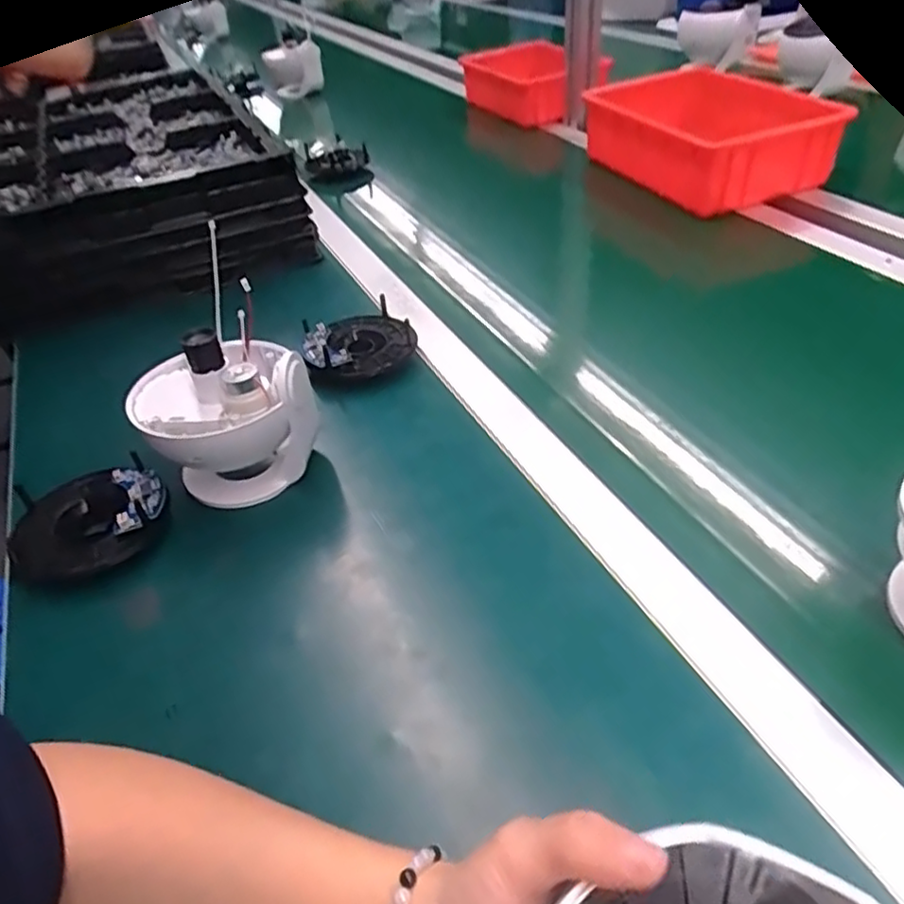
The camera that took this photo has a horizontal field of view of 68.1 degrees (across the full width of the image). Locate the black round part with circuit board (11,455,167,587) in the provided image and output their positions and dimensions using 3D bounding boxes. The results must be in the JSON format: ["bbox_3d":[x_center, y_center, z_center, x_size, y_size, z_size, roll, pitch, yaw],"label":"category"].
[{"bbox_3d":[-0.249,0.048,0.465,0.098,0.029,0.090,-4,42,4],"label":"black round part with circuit board"}]

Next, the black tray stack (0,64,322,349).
[{"bbox_3d":[-0.498,-0.308,0.846,0.503,0.137,0.502,-25,45,-19],"label":"black tray stack"}]

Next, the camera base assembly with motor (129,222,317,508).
[{"bbox_3d":[-0.166,-0.030,0.486,0.106,0.115,0.112,-28,46,-21],"label":"camera base assembly with motor"}]

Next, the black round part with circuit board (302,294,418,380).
[{"bbox_3d":[-0.084,-0.100,0.609,0.096,0.038,0.090,-4,42,4],"label":"black round part with circuit board"}]

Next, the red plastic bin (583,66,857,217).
[{"bbox_3d":[0.315,-0.406,0.859,0.217,0.086,0.272,-17,43,-11],"label":"red plastic bin"}]

